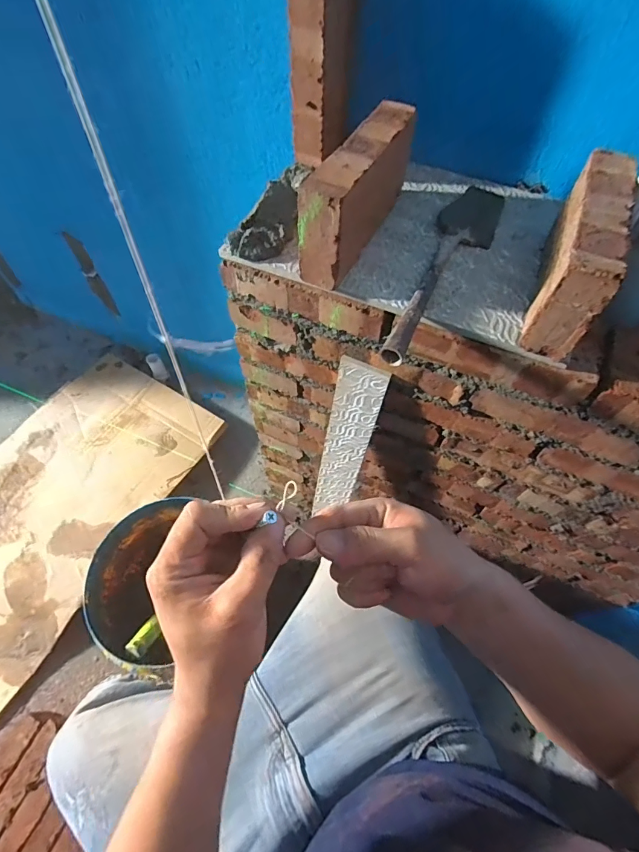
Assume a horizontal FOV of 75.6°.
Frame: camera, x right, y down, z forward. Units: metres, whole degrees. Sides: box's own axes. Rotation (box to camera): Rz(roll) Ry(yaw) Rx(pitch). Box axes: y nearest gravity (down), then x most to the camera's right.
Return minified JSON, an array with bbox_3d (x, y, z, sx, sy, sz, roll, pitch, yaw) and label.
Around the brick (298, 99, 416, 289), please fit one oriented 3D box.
[{"bbox_3d":[0.046,-0.260,0.459,0.055,0.098,0.206,23,62,13],"label":"brick"}]

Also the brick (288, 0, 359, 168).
[{"bbox_3d":[0.004,-0.447,0.490,0.061,0.212,0.082,17,61,10],"label":"brick"}]

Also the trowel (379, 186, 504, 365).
[{"bbox_3d":[0.148,-0.190,0.472,0.067,0.024,0.332,23,62,13],"label":"trowel"}]

